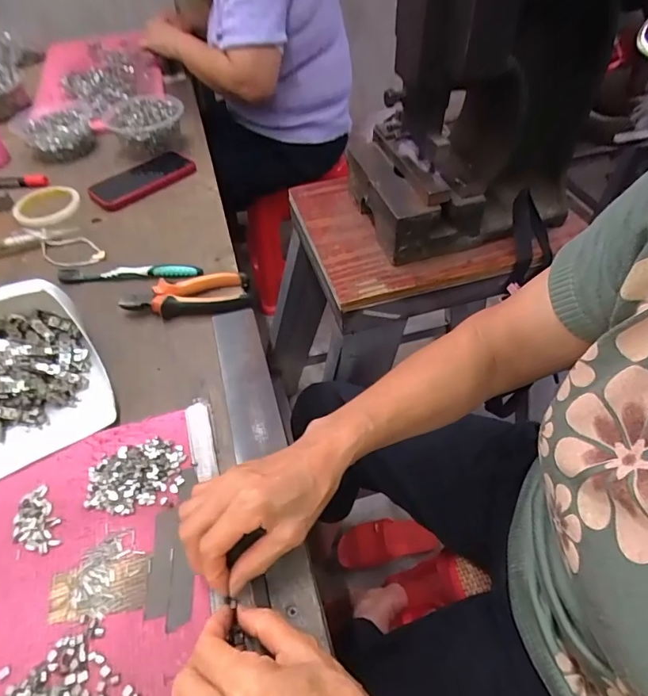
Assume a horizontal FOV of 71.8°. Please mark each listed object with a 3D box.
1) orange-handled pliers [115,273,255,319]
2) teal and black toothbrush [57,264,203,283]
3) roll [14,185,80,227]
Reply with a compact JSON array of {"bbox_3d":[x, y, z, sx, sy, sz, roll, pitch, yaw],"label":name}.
[{"bbox_3d":[-0.167,-0.067,0.546,0.149,0.020,0.059,-5,51,-2],"label":"orange-handled pliers"},{"bbox_3d":[-0.253,-0.099,0.586,0.186,0.016,0.019,0,51,2],"label":"teal and black toothbrush"},{"bbox_3d":[-0.440,-0.224,0.710,0.096,0.022,0.096,-21,52,-13],"label":"roll"}]

